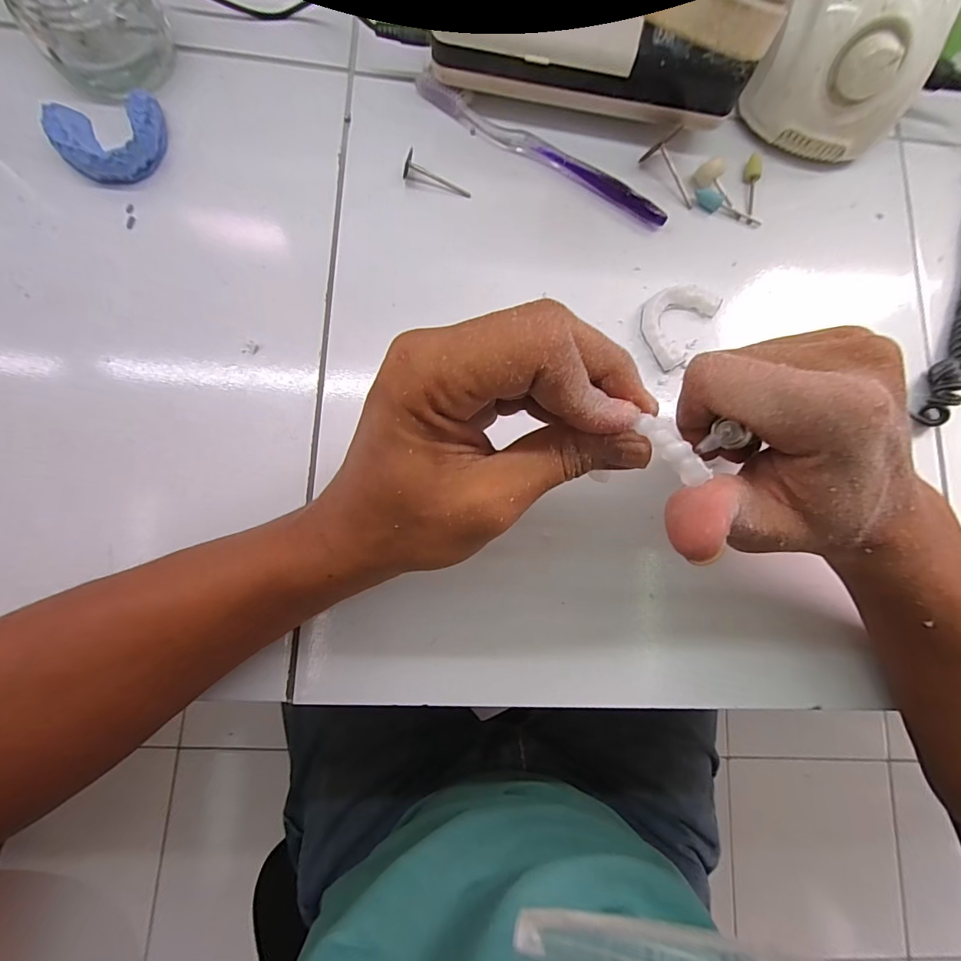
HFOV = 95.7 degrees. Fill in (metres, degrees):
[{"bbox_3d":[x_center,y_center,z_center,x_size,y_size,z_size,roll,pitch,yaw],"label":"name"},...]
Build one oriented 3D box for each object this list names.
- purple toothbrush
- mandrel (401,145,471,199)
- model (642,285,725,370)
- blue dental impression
[{"bbox_3d":[0.039,-0.219,0.289,0.187,0.010,0.017,29,81,0],"label":"purple toothbrush"},{"bbox_3d":[-0.027,-0.197,0.280,0.044,0.013,0.015,18,81,-2],"label":"mandrel"},{"bbox_3d":[0.123,-0.102,0.279,0.039,0.010,0.060,36,81,1],"label":"model"},{"bbox_3d":[-0.225,-0.207,0.260,0.061,0.016,0.050,-9,83,-6],"label":"blue dental impression"}]

